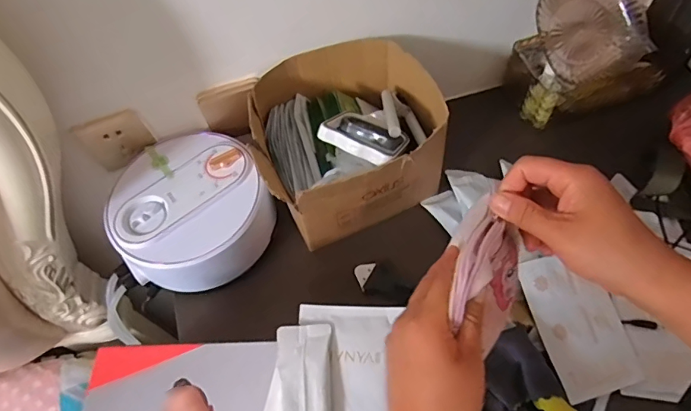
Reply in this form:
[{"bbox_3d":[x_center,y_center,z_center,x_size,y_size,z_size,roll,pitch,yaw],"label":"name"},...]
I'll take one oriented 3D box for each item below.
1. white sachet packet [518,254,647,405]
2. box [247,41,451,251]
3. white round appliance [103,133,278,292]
[{"bbox_3d":[0.265,0.131,0.518,0.100,0.005,0.153,-11,70,-14],"label":"white sachet packet"},{"bbox_3d":[0.001,-0.086,0.605,0.225,0.143,0.214,-16,59,-5],"label":"box"},{"bbox_3d":[-0.199,0.004,0.595,0.191,0.071,0.191,-2,59,3],"label":"white round appliance"}]

